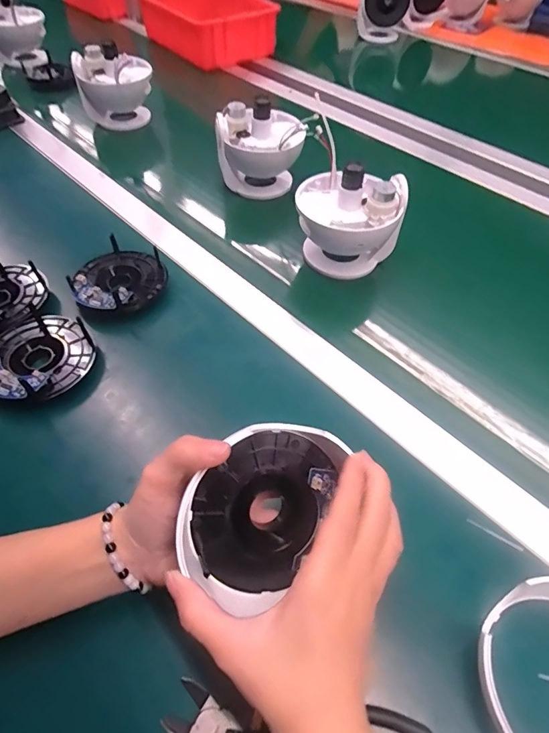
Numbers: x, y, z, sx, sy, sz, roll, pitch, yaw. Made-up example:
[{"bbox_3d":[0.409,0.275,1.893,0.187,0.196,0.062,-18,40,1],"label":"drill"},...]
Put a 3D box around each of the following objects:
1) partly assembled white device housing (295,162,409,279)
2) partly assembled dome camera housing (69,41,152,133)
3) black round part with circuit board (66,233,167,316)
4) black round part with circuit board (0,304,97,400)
[{"bbox_3d":[0.081,-0.165,0.500,0.113,0.118,0.091,26,57,17],"label":"partly assembled white device housing"},{"bbox_3d":[-0.266,-0.459,0.727,0.115,0.118,0.085,15,54,9],"label":"partly assembled dome camera housing"},{"bbox_3d":[-0.176,-0.101,0.479,0.096,0.029,0.100,1,53,-1],"label":"black round part with circuit board"},{"bbox_3d":[-0.228,-0.009,0.410,0.098,0.031,0.097,1,53,-1],"label":"black round part with circuit board"}]

